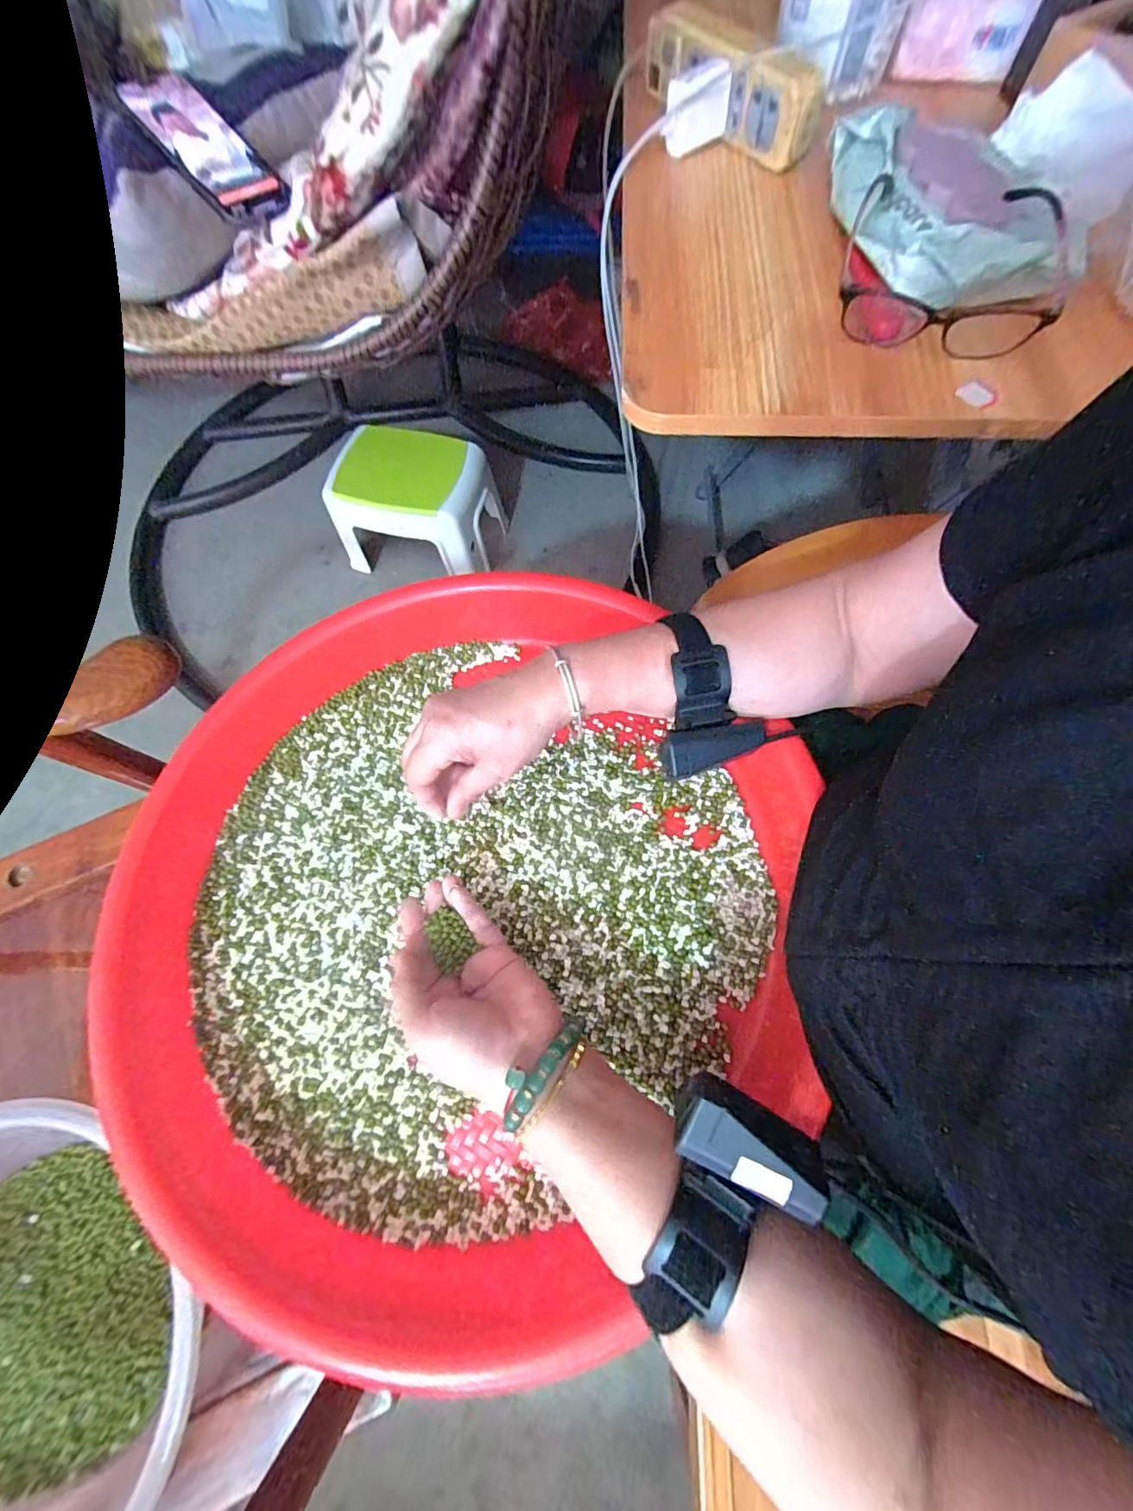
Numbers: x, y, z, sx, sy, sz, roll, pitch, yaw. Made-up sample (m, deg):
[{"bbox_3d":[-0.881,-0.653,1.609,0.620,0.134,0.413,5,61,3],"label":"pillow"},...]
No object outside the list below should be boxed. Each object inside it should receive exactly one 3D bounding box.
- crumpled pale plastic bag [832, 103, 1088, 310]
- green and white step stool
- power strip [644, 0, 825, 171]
[{"bbox_3d":[0.286,-0.414,0.386,0.134,0.043,0.179,-4,68,0],"label":"crumpled pale plastic bag"},{"bbox_3d":[-0.303,-0.531,1.058,0.291,0.232,0.221,13,69,6],"label":"green and white step stool"},{"bbox_3d":[0.138,-0.602,0.461,0.043,0.059,0.209,-41,73,-14],"label":"power strip"}]

